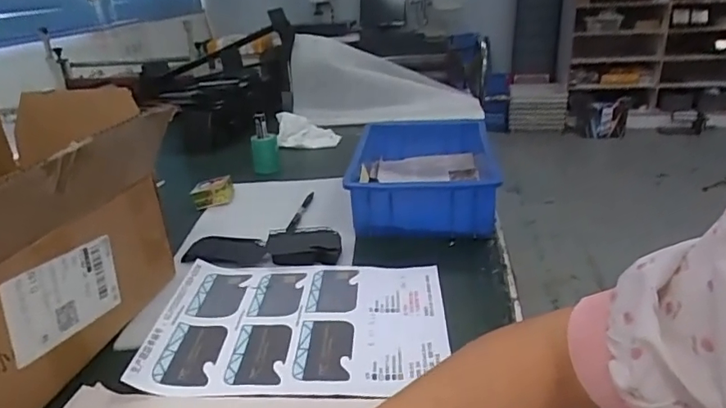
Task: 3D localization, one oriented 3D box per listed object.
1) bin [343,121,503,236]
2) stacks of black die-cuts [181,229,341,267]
[{"bbox_3d":[0.095,-0.046,0.823,0.199,0.098,0.290,1,23,8],"label":"bin"},{"bbox_3d":[-0.131,0.057,0.693,0.202,0.021,0.069,-1,22,3],"label":"stacks of black die-cuts"}]

